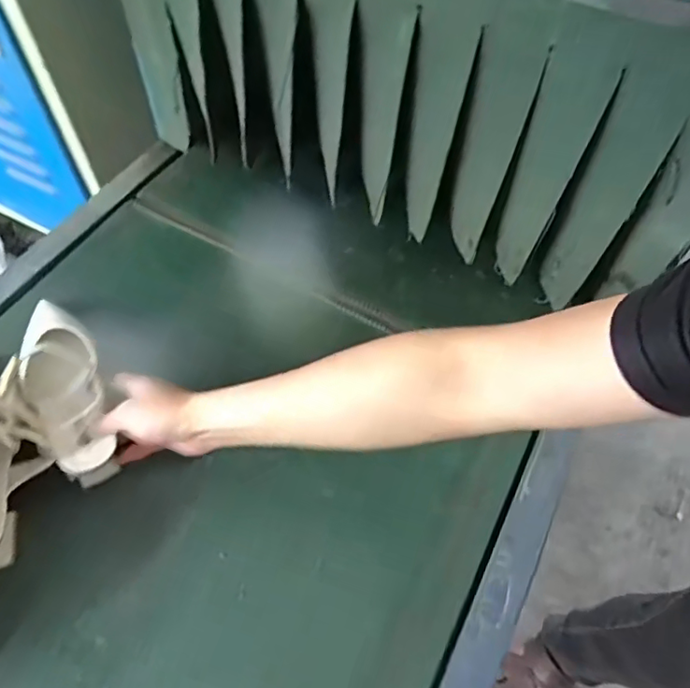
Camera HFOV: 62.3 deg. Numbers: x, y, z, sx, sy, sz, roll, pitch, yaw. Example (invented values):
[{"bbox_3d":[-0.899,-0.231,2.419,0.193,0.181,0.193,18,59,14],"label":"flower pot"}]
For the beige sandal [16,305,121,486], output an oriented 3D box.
[{"bbox_3d":[-0.297,0.034,0.593,0.073,0.075,0.225,-23,62,-15],"label":"beige sandal"}]

